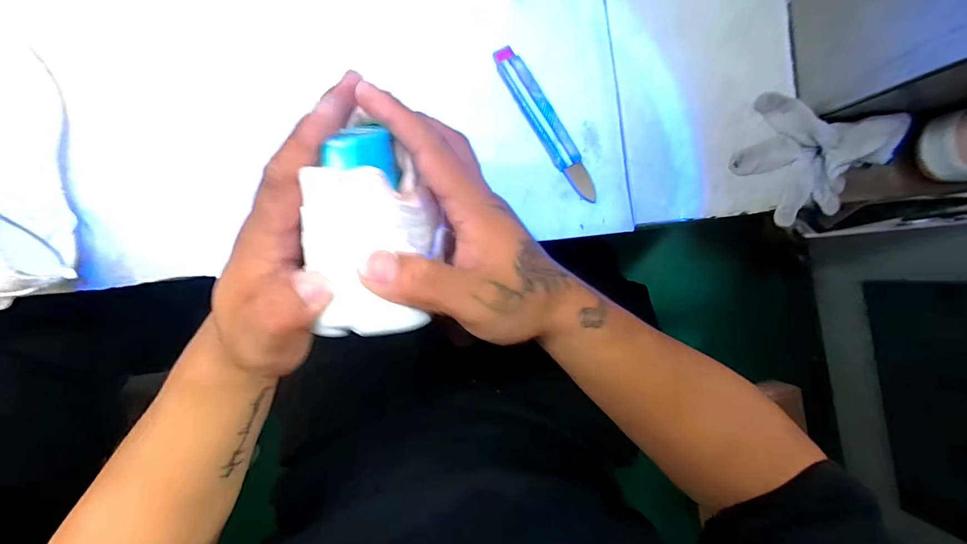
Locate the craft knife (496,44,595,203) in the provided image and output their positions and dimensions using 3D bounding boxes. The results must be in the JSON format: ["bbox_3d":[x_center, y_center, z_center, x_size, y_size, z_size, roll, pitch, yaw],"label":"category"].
[{"bbox_3d":[0.060,-0.139,0.401,0.026,0.014,0.163,-32,95,-5],"label":"craft knife"}]

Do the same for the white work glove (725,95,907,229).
[{"bbox_3d":[0.342,-0.110,0.428,0.165,0.035,0.118,8,90,-7],"label":"white work glove"}]

